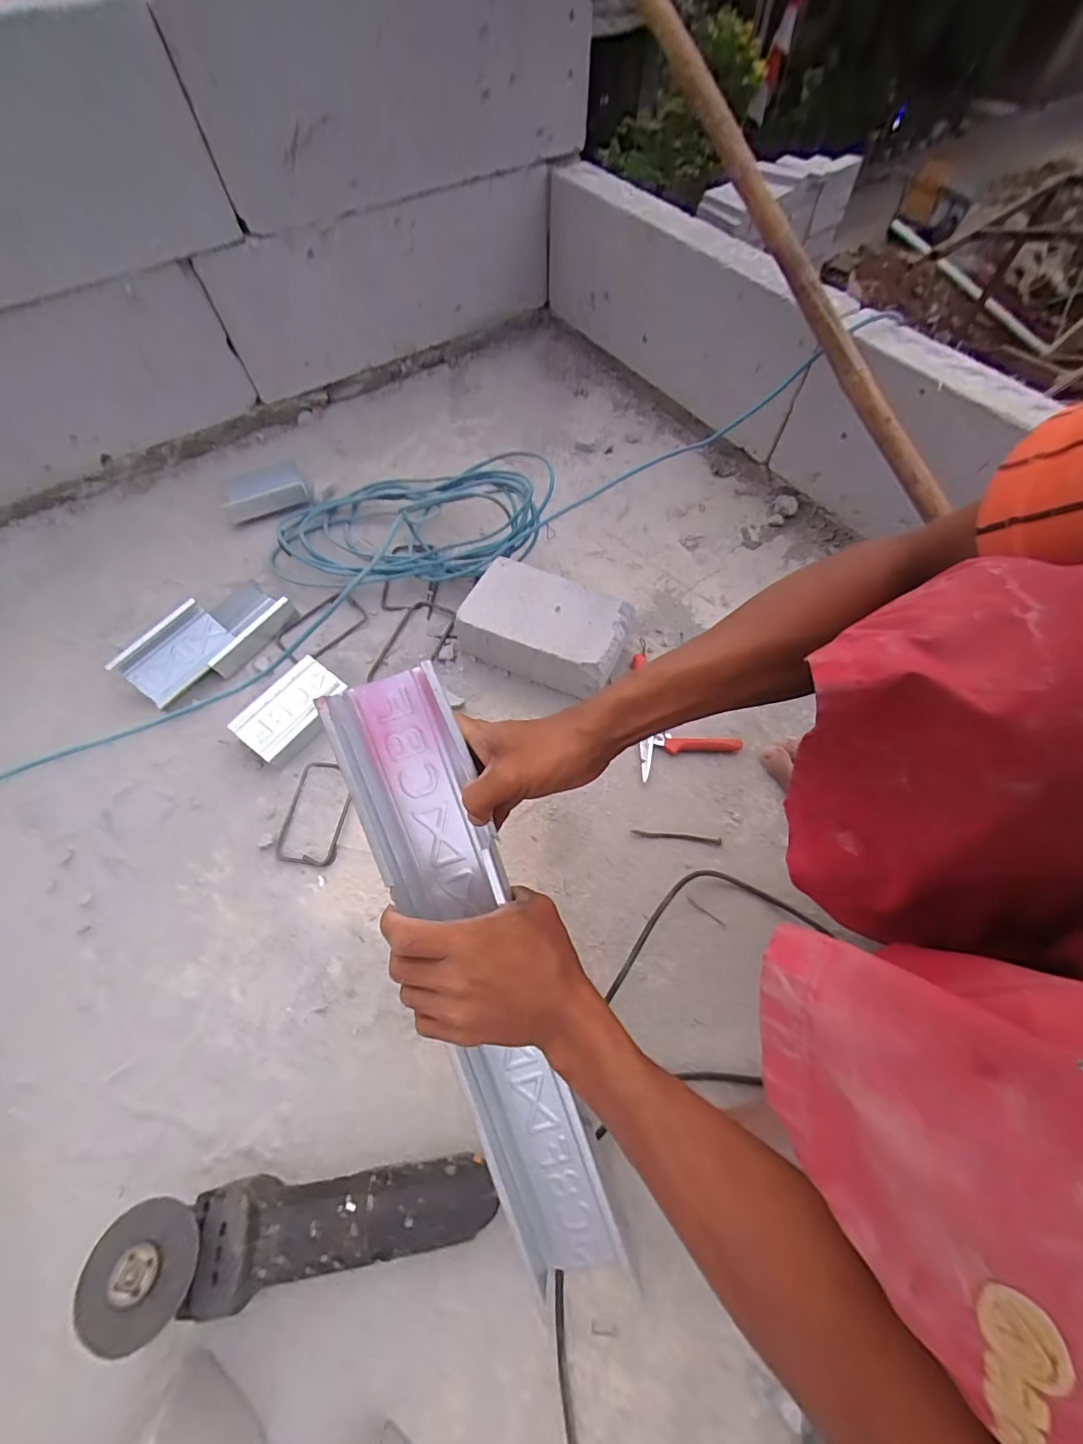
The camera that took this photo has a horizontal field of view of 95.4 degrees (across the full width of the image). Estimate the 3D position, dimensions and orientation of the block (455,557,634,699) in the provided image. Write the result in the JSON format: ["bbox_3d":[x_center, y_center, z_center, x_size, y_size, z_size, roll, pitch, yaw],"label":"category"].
[{"bbox_3d":[0.005,-0.118,0.635,0.195,0.075,0.123,22,65,11],"label":"block"}]

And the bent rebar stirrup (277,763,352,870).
[{"bbox_3d":[-0.259,0.103,0.567,0.067,0.007,0.117,6,63,3],"label":"bent rebar stirrup"}]

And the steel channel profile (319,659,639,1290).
[{"bbox_3d":[-0.042,0.203,0.363,0.084,0.041,0.486,-18,96,-9],"label":"steel channel profile"}]

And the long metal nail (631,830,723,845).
[{"bbox_3d":[0.152,0.128,0.552,0.098,0.004,0.008,6,63,3],"label":"long metal nail"}]

